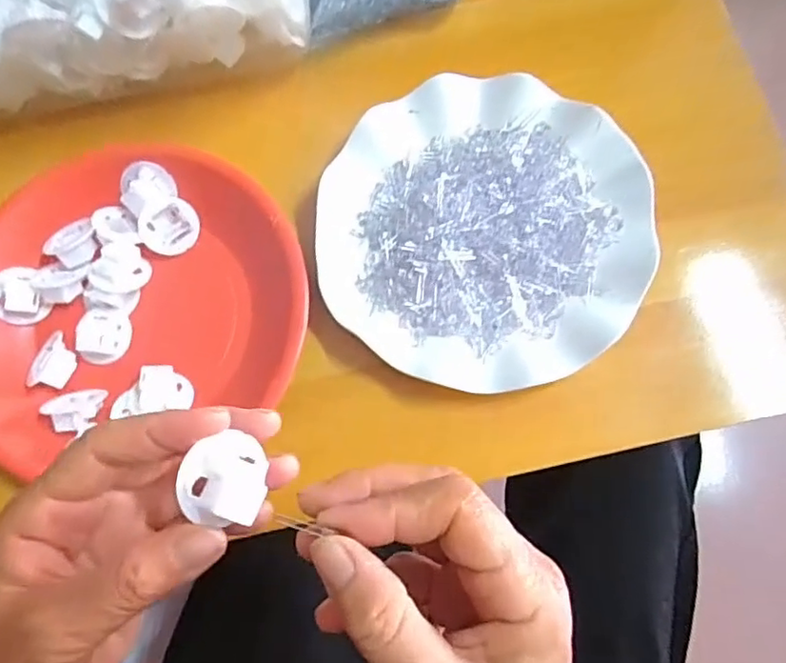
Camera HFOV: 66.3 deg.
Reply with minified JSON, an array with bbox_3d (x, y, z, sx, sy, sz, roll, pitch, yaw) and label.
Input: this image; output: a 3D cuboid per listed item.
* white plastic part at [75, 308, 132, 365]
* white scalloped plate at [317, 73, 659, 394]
[{"bbox_3d":[-0.163,0.002,0.338,0.027,0.012,0.030,5,76,3],"label":"white plastic part"},{"bbox_3d":[0.051,-0.058,0.342,0.177,0.031,0.178,0,76,1],"label":"white scalloped plate"}]

